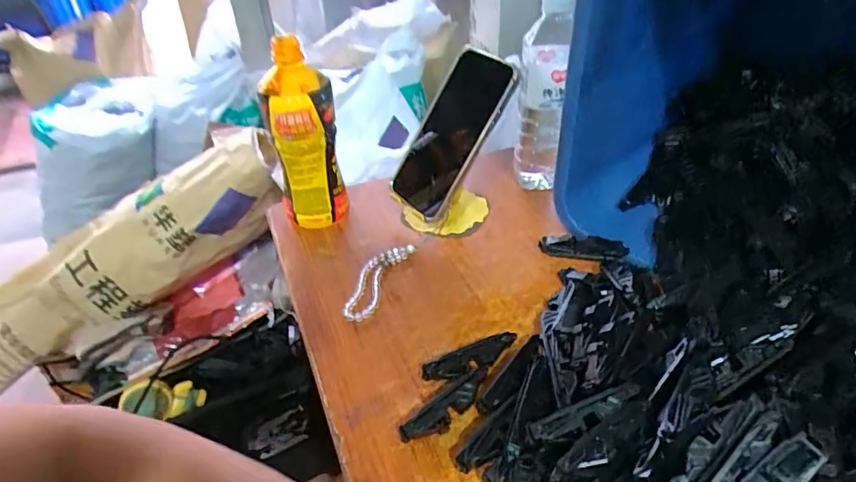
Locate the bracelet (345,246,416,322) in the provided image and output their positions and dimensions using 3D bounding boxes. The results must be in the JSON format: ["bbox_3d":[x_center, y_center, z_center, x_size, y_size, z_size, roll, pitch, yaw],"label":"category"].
[{"bbox_3d":[-0.051,0.036,0.486,0.035,0.009,0.104,14,41,20],"label":"bracelet"}]

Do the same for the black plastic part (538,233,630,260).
[{"bbox_3d":[0.150,0.008,0.493,0.080,0.020,0.017,10,39,17],"label":"black plastic part"}]

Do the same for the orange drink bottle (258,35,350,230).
[{"bbox_3d":[-0.126,-0.102,0.523,0.067,0.186,0.067,-11,38,-10],"label":"orange drink bottle"}]

